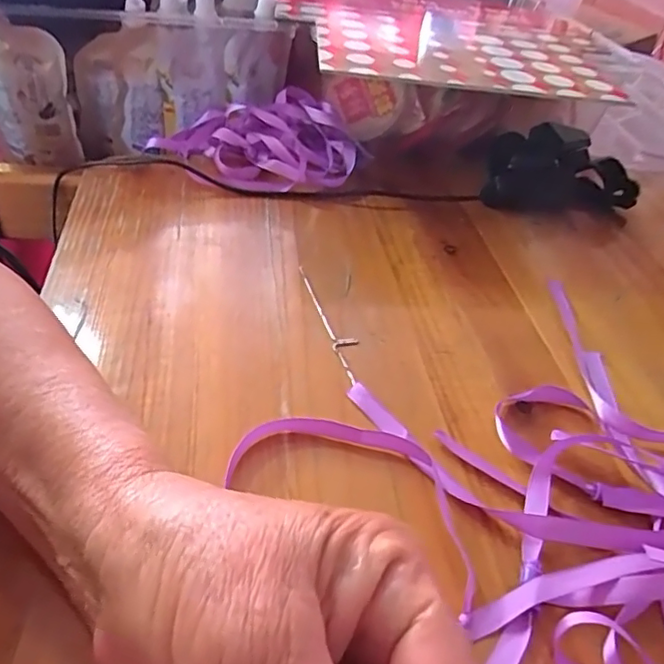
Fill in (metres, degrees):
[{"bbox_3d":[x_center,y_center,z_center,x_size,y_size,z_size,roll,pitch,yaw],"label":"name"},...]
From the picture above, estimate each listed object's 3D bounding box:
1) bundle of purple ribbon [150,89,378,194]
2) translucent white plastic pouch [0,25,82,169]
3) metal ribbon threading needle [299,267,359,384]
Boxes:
[{"bbox_3d":[-0.062,-0.164,0.486,0.160,0.046,0.123,35,48,28],"label":"bundle of purple ribbon"},{"bbox_3d":[-0.270,-0.205,0.501,0.084,0.116,0.026,17,44,10],"label":"translucent white plastic pouch"},{"bbox_3d":[0.001,-0.008,0.352,0.016,0.004,0.108,-7,43,-16],"label":"metal ribbon threading needle"}]

